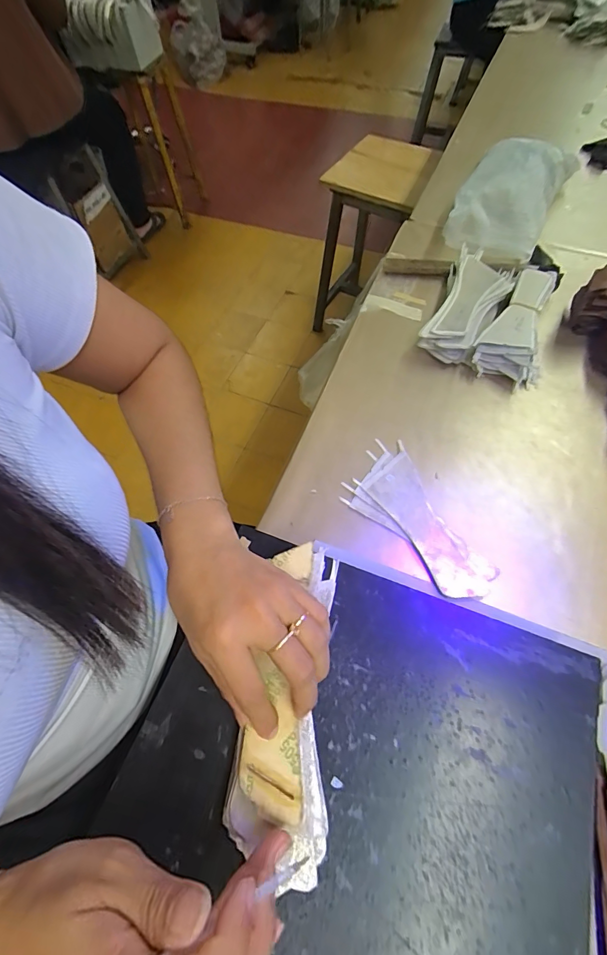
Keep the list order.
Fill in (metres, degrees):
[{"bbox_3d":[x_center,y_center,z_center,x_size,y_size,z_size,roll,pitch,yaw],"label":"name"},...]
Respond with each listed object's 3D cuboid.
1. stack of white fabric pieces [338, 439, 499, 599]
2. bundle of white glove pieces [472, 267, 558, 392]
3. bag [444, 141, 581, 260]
[{"bbox_3d":[0.119,0.043,0.401,0.083,0.008,0.173,-36,66,-16],"label":"stack of white fabric pieces"},{"bbox_3d":[0.292,-0.198,0.510,0.084,0.043,0.186,31,67,18],"label":"bundle of white glove pieces"},{"bbox_3d":[0.344,-0.471,0.644,0.147,0.075,0.295,25,65,15],"label":"bag"}]

